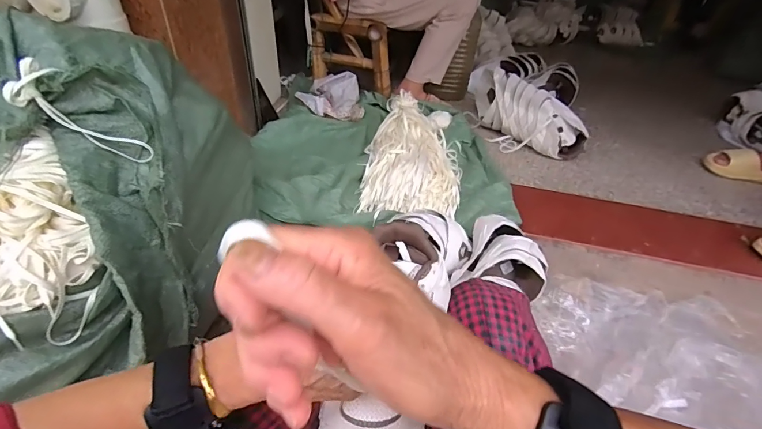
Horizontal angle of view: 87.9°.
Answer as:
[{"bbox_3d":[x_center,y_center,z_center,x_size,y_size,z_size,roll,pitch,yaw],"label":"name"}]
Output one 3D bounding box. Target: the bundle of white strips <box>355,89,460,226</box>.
[{"bbox_3d":[0.096,-0.199,1.190,0.275,0.083,0.528,5,41,1],"label":"bundle of white strips"}]

